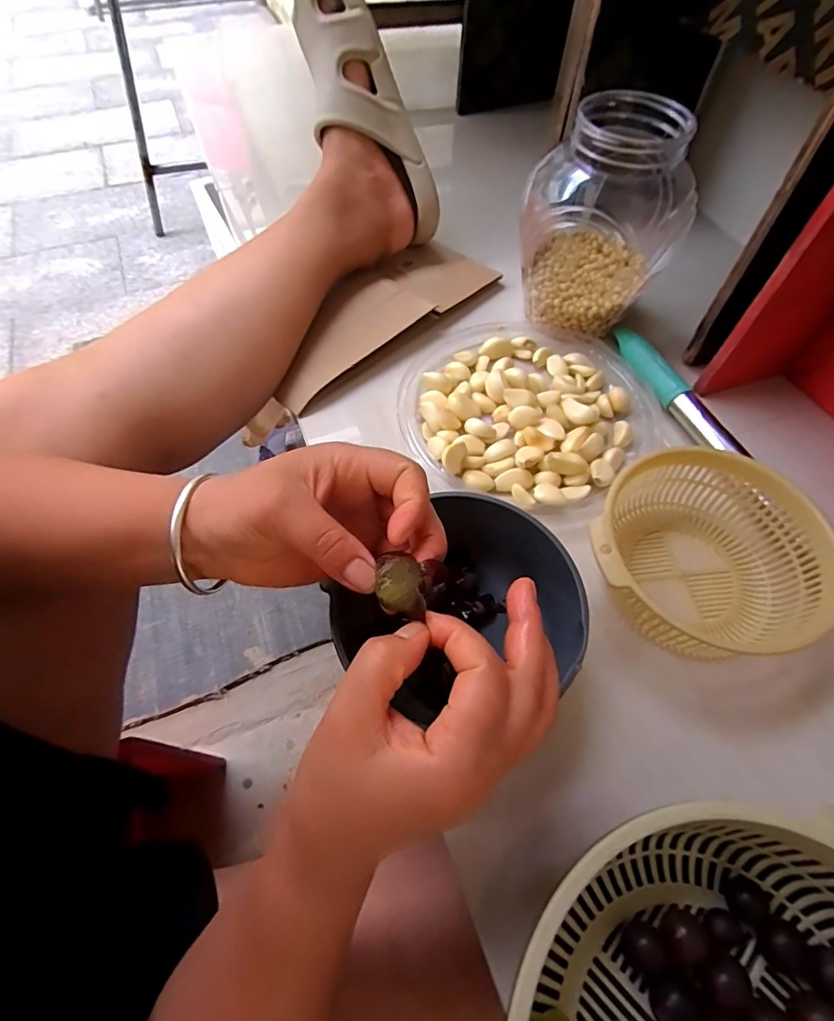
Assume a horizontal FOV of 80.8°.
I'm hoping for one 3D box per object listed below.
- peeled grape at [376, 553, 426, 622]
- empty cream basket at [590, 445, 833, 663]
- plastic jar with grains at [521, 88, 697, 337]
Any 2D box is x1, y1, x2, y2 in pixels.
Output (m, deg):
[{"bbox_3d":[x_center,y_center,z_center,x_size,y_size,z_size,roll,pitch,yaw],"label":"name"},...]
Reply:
[{"bbox_3d":[-0.008,0.035,0.227,0.020,0.015,0.026,-5,60,-4],"label":"peeled grape"},{"bbox_3d":[0.205,0.026,0.357,0.137,0.067,0.147,1,60,-1],"label":"empty cream basket"},{"bbox_3d":[0.175,-0.266,0.465,0.118,0.167,0.113,1,60,-1],"label":"plastic jar with grains"}]

